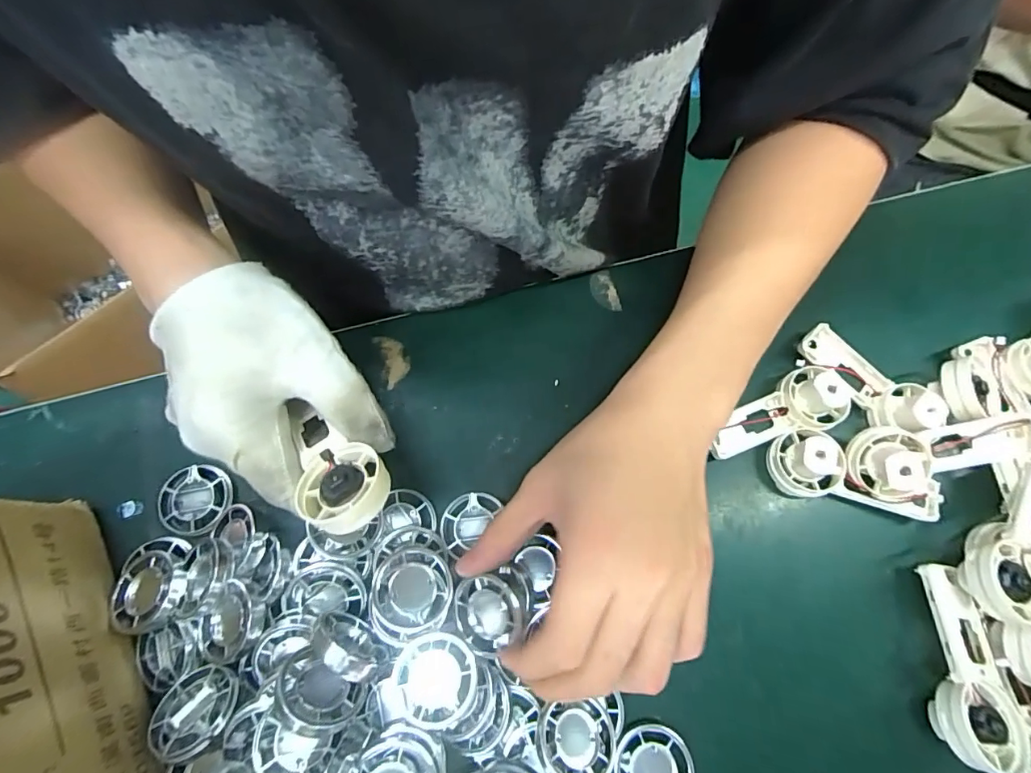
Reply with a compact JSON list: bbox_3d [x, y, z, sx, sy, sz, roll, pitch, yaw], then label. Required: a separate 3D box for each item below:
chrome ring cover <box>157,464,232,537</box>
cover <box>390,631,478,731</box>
[{"bbox_3d":[-0.183,0.064,0.282,0.039,0.005,0.038,-2,73,-2],"label":"chrome ring cover"},{"bbox_3d":[-0.038,0.138,0.233,0.039,0.007,0.038,-13,74,-5],"label":"cover"}]

